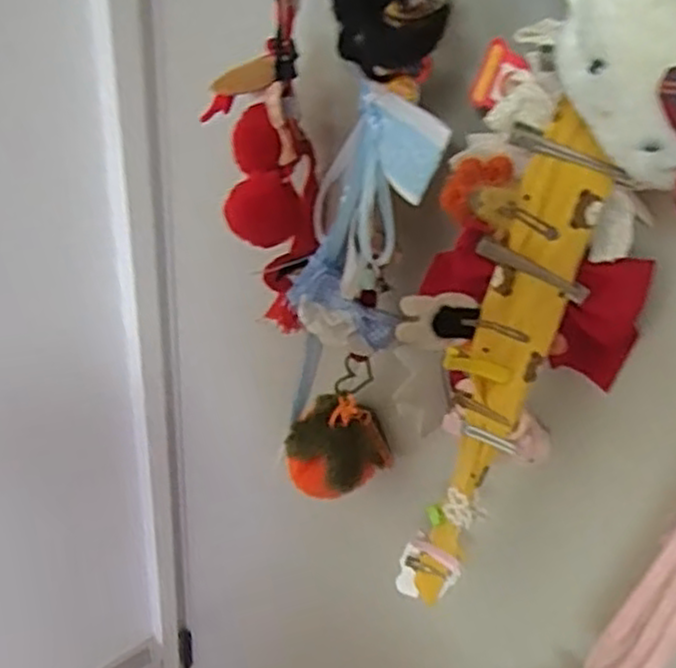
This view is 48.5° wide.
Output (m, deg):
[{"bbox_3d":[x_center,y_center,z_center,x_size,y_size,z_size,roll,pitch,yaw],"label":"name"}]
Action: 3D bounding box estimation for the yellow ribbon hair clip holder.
[{"bbox_3d":[0.076,0.039,0.396,0.039,0.313,0.028,28,46,22],"label":"yellow ribbon hair clip holder"}]

